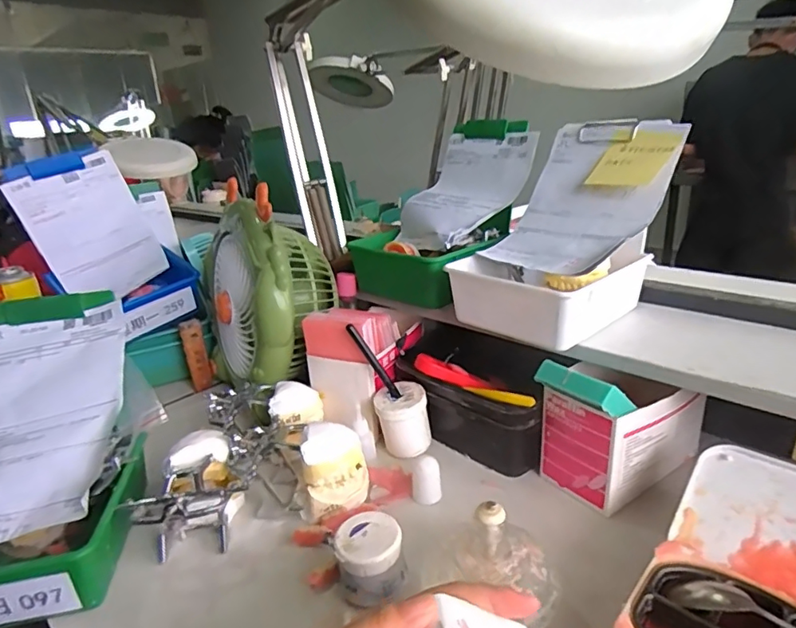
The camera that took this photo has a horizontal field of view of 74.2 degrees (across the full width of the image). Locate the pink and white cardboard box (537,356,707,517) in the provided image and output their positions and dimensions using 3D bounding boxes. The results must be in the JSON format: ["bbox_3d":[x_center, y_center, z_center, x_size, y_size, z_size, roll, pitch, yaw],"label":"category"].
[{"bbox_3d":[0.223,0.102,0.521,0.156,0.130,0.086,-15,23,-26],"label":"pink and white cardboard box"}]

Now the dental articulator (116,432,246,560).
[{"bbox_3d":[-0.189,0.172,0.489,0.091,0.076,0.112,-8,21,-11],"label":"dental articulator"}]

